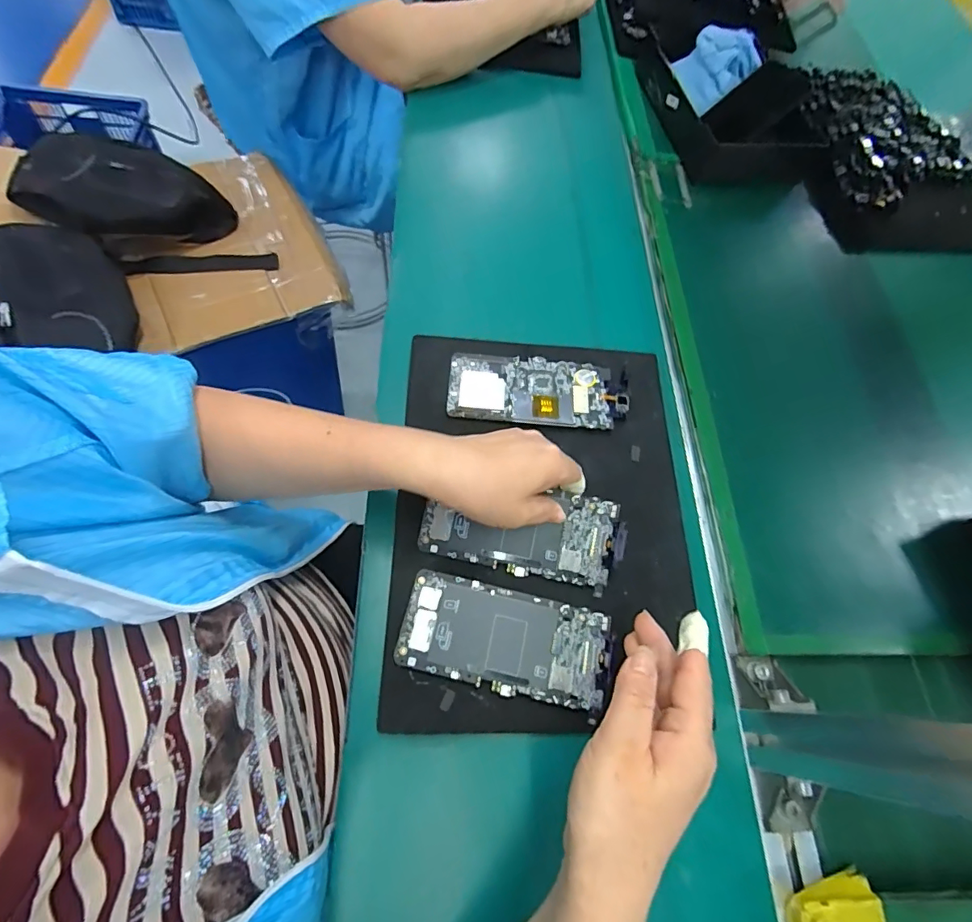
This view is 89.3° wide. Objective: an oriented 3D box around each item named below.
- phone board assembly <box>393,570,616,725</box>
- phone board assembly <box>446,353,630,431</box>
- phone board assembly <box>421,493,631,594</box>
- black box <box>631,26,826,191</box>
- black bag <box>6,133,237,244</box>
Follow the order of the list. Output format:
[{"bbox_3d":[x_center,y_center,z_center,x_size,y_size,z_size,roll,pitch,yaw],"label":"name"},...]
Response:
[{"bbox_3d":[0.017,0.137,0.380,0.162,0.006,0.075,17,64,1],"label":"phone board assembly"},{"bbox_3d":[0.051,-0.068,0.483,0.173,0.012,0.074,5,65,-5],"label":"phone board assembly"},{"bbox_3d":[0.030,0.055,0.403,0.158,0.013,0.074,14,84,1],"label":"phone board assembly"},{"bbox_3d":[0.333,-0.498,0.664,0.186,0.061,0.261,-5,66,-10],"label":"black box"},{"bbox_3d":[-0.517,-0.372,0.698,0.278,0.085,0.130,6,65,-4],"label":"black bag"}]

